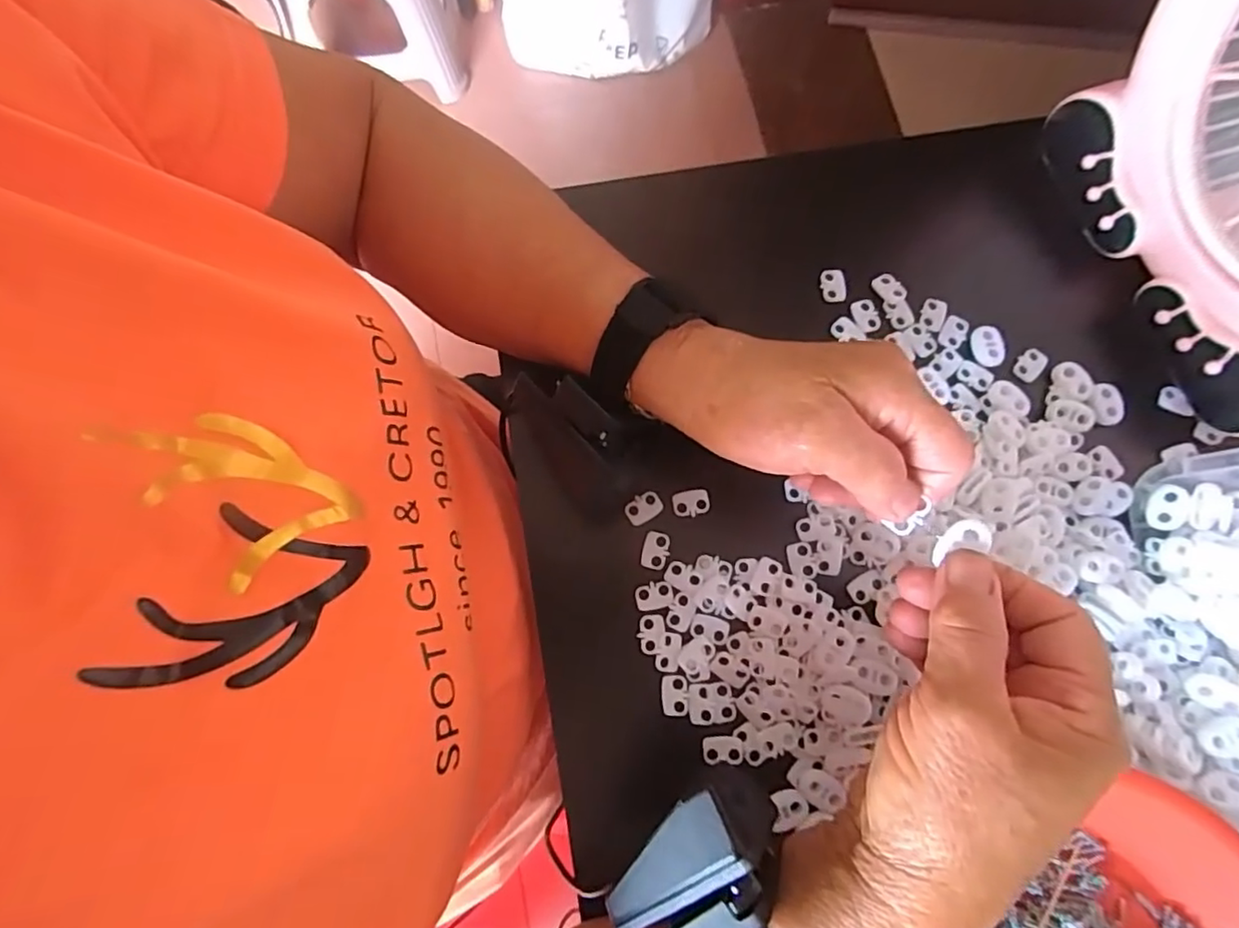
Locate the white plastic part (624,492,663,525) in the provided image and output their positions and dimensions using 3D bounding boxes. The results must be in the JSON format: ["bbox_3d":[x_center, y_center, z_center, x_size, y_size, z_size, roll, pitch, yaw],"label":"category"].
[{"bbox_3d":[0.013,0.023,0.310,0.019,0.004,0.014,-36,81,-7],"label":"white plastic part"}]

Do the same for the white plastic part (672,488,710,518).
[{"bbox_3d":[0.037,0.020,0.311,0.019,0.004,0.013,-10,80,-2],"label":"white plastic part"}]

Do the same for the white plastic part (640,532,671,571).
[{"bbox_3d":[0.018,0.044,0.306,0.014,0.004,0.019,8,79,1],"label":"white plastic part"}]

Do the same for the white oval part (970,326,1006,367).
[{"bbox_3d":[0.200,-0.064,0.328,0.015,0.005,0.022,-1,79,-1],"label":"white oval part"}]

